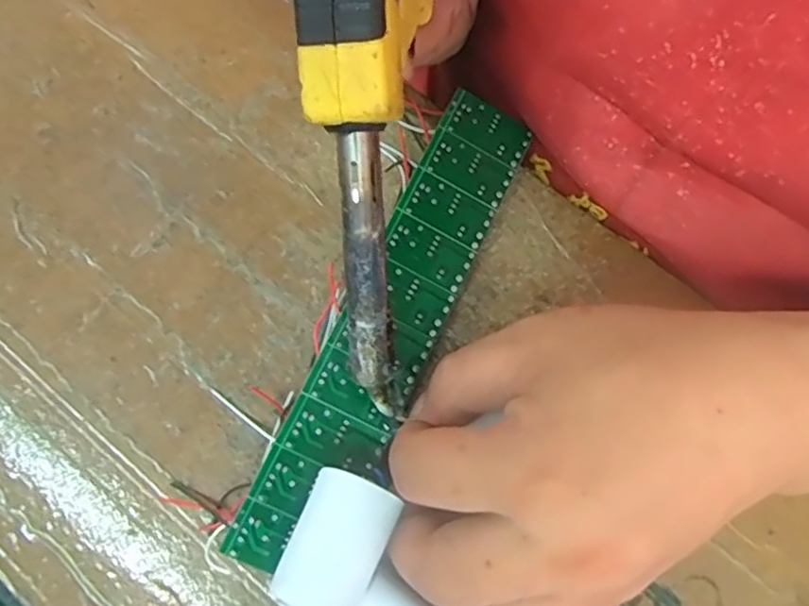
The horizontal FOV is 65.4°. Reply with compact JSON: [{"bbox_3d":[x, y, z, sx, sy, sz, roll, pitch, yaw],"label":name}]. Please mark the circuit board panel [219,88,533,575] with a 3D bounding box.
[{"bbox_3d":[-0.004,0.005,0.245,0.040,0.007,0.201,27,76,-8],"label":"circuit board panel"}]

